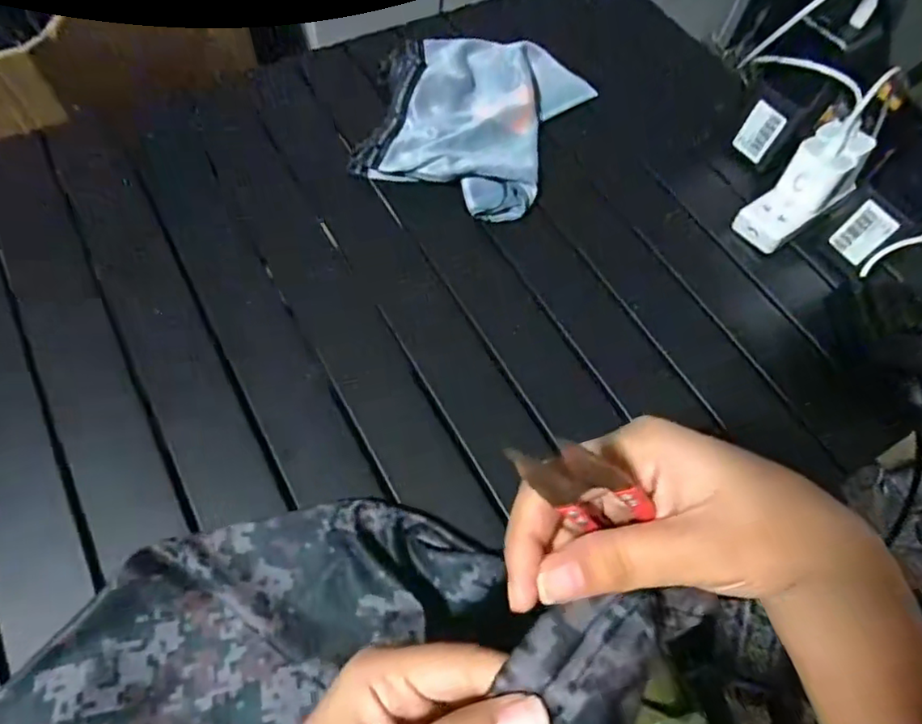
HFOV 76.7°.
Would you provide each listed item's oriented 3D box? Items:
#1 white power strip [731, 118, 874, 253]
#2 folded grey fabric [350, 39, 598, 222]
[{"bbox_3d":[0.289,-0.146,0.492,0.050,0.036,0.116,48,112,19],"label":"white power strip"},{"bbox_3d":[0.012,-0.235,0.540,0.169,0.035,0.215,21,63,7],"label":"folded grey fabric"}]

